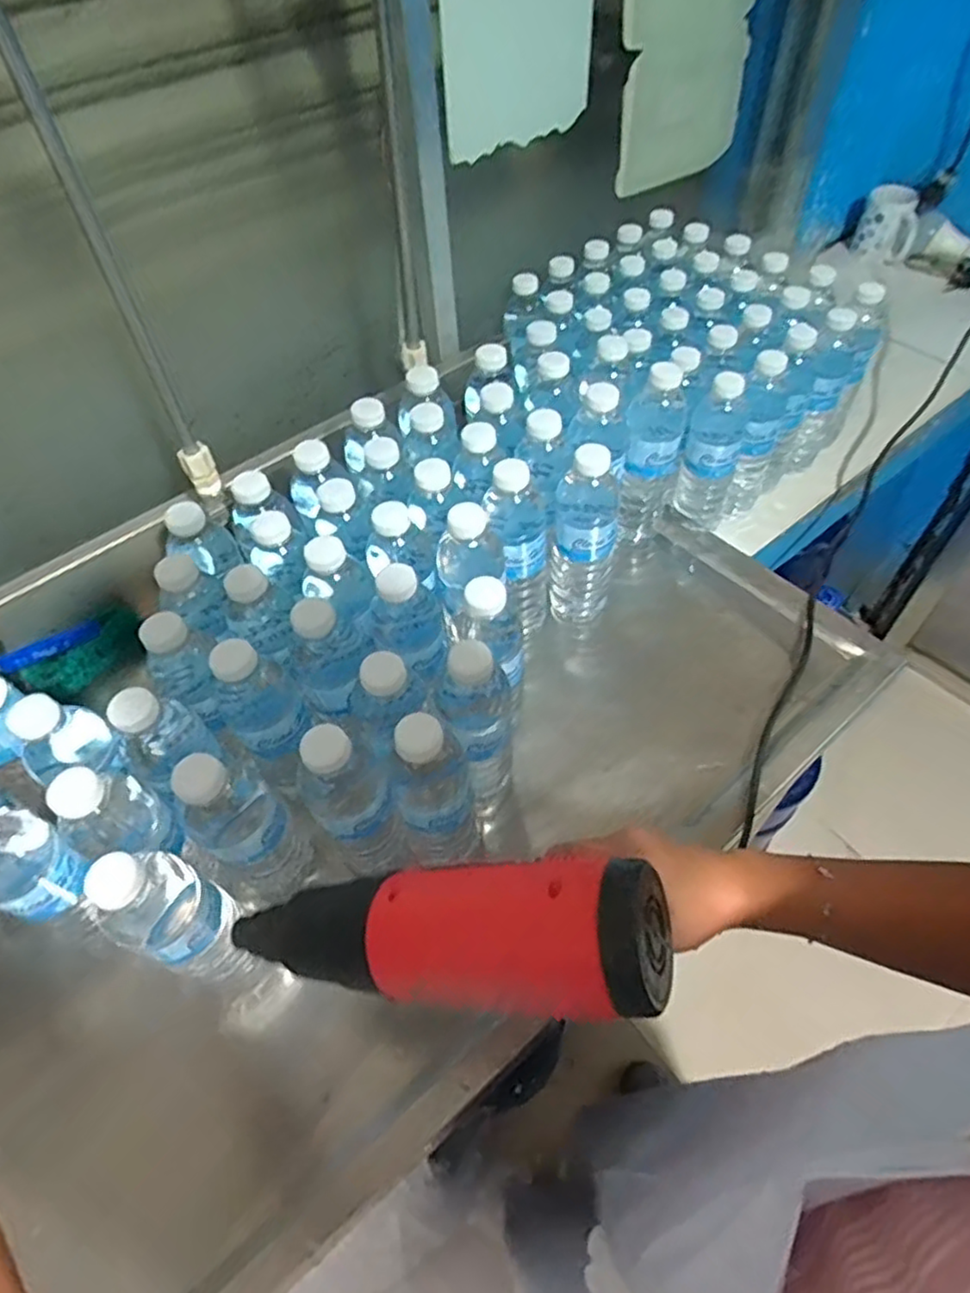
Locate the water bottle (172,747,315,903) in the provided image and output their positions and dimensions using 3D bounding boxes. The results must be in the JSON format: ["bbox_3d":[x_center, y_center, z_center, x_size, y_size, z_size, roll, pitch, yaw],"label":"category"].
[{"bbox_3d":[-0.183,0.134,0.515,0.064,0.208,0.061,37,64,27],"label":"water bottle"}]

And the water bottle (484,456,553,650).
[{"bbox_3d":[0.037,-0.089,0.653,0.057,0.207,0.058,-7,53,-1],"label":"water bottle"}]

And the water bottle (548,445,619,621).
[{"bbox_3d":[0.095,-0.103,0.660,0.061,0.210,0.055,7,54,9],"label":"water bottle"}]

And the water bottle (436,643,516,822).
[{"bbox_3d":[-0.006,0.066,0.553,0.058,0.205,0.065,-6,53,-1],"label":"water bottle"}]

